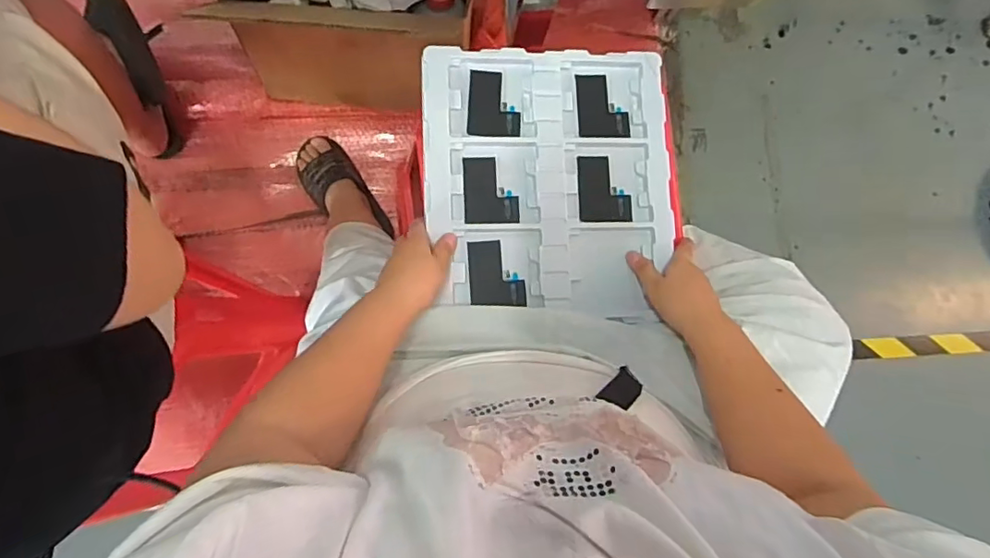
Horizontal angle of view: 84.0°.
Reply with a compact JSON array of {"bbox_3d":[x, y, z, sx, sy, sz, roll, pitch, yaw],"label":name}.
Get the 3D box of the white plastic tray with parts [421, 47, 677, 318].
[{"bbox_3d":[0.062,-0.113,0.623,0.278,0.017,0.298,-1,83,-6],"label":"white plastic tray with parts"}]

